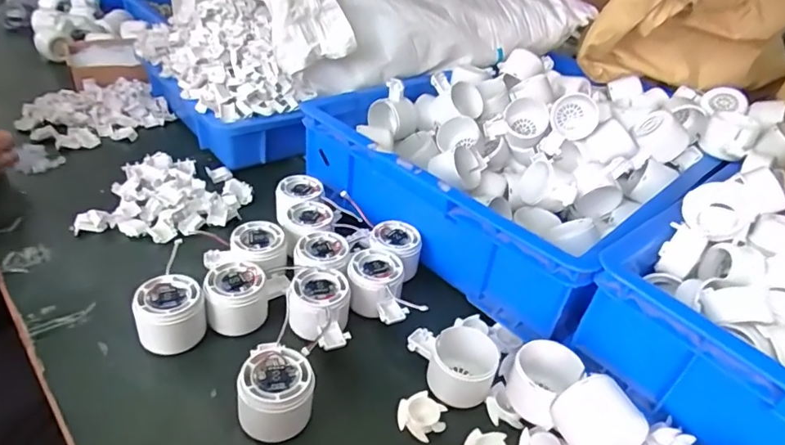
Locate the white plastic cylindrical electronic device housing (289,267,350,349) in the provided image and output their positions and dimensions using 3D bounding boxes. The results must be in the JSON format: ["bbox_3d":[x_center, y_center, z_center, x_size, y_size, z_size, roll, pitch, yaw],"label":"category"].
[{"bbox_3d":[-0.071,0.087,0.497,0.057,0.047,0.079,1,36,-9],"label":"white plastic cylindrical electronic device housing"}]

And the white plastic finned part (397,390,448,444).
[{"bbox_3d":[0.025,0.166,0.442,0.039,0.007,0.039,-26,47,-38],"label":"white plastic finned part"}]

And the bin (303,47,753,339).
[{"bbox_3d":[0.194,-0.102,0.709,0.496,0.132,0.419,-24,46,-36],"label":"bin"}]

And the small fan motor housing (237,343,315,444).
[{"bbox_3d":[-0.094,0.143,0.418,0.056,0.054,0.068,-5,37,-16],"label":"small fan motor housing"}]

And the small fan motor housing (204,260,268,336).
[{"bbox_3d":[-0.151,0.076,0.499,0.054,0.049,0.055,-6,37,-18],"label":"small fan motor housing"}]

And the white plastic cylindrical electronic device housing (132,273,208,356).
[{"bbox_3d":[-0.203,0.086,0.472,0.058,0.053,0.059,-11,39,-23],"label":"white plastic cylindrical electronic device housing"}]

